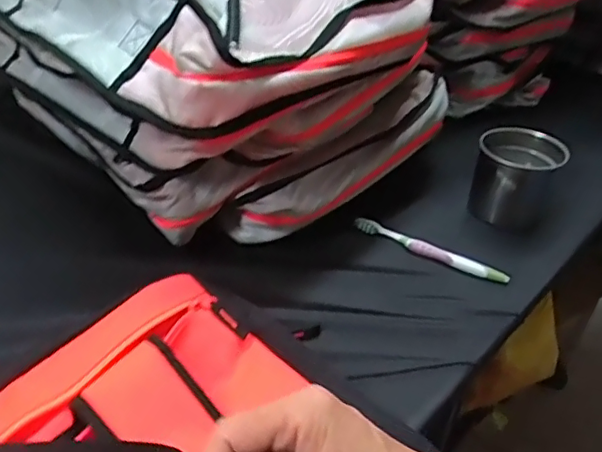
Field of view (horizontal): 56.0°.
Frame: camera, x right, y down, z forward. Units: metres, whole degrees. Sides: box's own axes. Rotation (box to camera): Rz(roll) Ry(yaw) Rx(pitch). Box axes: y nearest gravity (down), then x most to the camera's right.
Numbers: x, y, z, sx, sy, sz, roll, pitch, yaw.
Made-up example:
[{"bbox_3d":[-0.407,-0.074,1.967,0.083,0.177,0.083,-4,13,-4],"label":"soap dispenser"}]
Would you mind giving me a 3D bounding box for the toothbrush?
[{"bbox_3d":[0.148,0.027,0.659,0.184,0.016,0.016,23,41,24],"label":"toothbrush"}]

